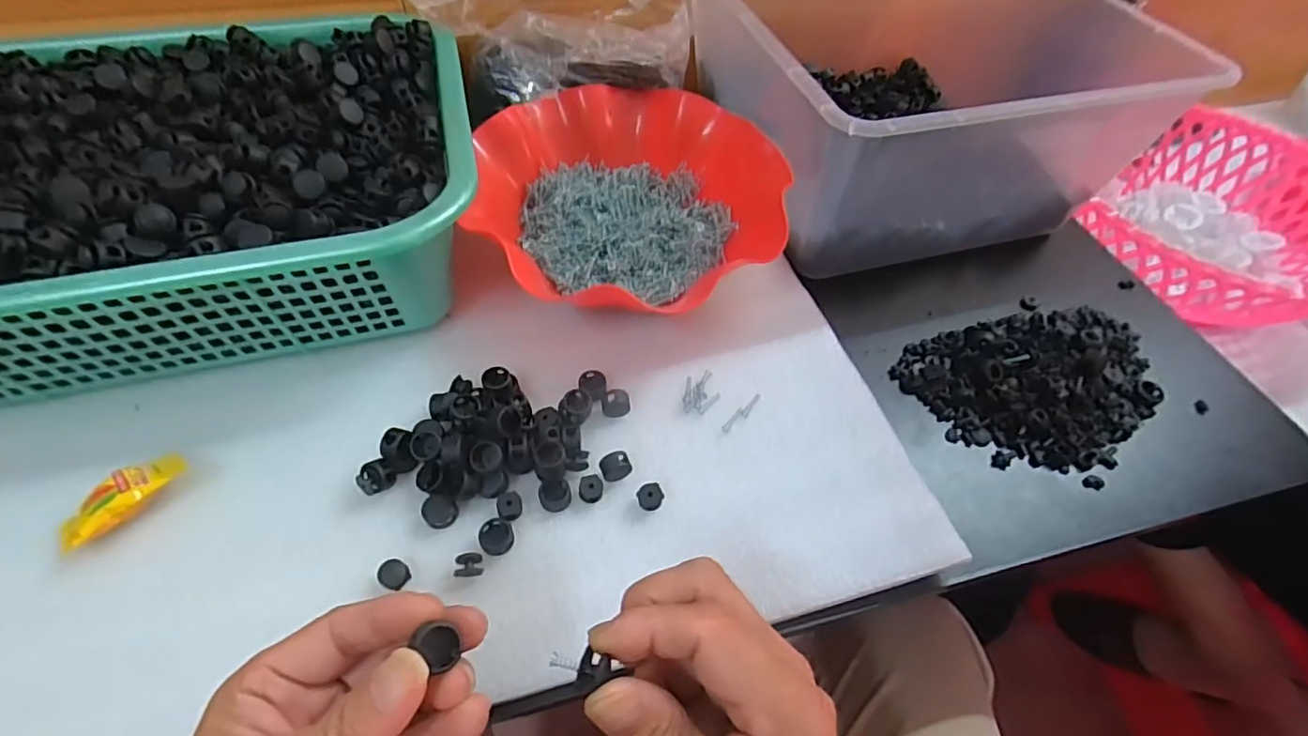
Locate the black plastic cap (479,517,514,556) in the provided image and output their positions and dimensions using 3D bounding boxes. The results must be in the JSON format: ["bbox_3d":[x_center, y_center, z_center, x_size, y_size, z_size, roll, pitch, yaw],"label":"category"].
[{"bbox_3d":[-0.081,0.087,0.301,0.016,0.008,0.018,-3,55,-5],"label":"black plastic cap"}]

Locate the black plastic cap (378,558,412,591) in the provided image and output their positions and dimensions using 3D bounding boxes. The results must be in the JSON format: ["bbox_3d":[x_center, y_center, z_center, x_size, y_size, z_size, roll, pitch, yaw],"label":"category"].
[{"bbox_3d":[-0.128,0.102,0.288,0.013,0.009,0.013,1,54,-2],"label":"black plastic cap"}]

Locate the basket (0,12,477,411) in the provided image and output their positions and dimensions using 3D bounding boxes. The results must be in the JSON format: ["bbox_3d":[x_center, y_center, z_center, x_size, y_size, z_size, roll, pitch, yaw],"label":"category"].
[{"bbox_3d":[-0.314,-0.119,0.386,0.377,0.100,0.280,-13,56,-12],"label":"basket"}]

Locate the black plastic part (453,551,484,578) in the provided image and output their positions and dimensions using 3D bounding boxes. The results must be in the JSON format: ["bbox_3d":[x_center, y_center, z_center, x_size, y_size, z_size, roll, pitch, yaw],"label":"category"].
[{"bbox_3d":[-0.093,0.099,0.292,0.013,0.007,0.011,-4,55,-6],"label":"black plastic part"}]

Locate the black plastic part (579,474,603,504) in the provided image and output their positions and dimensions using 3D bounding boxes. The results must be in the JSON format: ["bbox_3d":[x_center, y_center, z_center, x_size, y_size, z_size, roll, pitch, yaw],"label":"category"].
[{"bbox_3d":[-0.034,0.066,0.318,0.013,0.009,0.013,1,54,-2],"label":"black plastic part"}]

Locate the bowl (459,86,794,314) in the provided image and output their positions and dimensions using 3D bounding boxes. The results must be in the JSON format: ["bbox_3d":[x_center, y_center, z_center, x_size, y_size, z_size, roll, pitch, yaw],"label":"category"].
[{"bbox_3d":[-0.020,-0.121,0.426,0.208,0.057,0.214,-33,62,-23],"label":"bowl"}]

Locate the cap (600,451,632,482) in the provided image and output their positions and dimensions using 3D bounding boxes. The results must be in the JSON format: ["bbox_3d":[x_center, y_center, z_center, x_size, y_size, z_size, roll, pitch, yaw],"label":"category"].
[{"bbox_3d":[-0.021,0.055,0.324,0.016,0.015,0.013,-17,57,-15],"label":"cap"}]

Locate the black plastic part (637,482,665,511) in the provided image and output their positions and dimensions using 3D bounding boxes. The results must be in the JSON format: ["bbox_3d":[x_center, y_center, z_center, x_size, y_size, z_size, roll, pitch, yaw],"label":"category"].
[{"bbox_3d":[-0.001,0.070,0.317,0.014,0.011,0.012,-10,55,-10],"label":"black plastic part"}]

